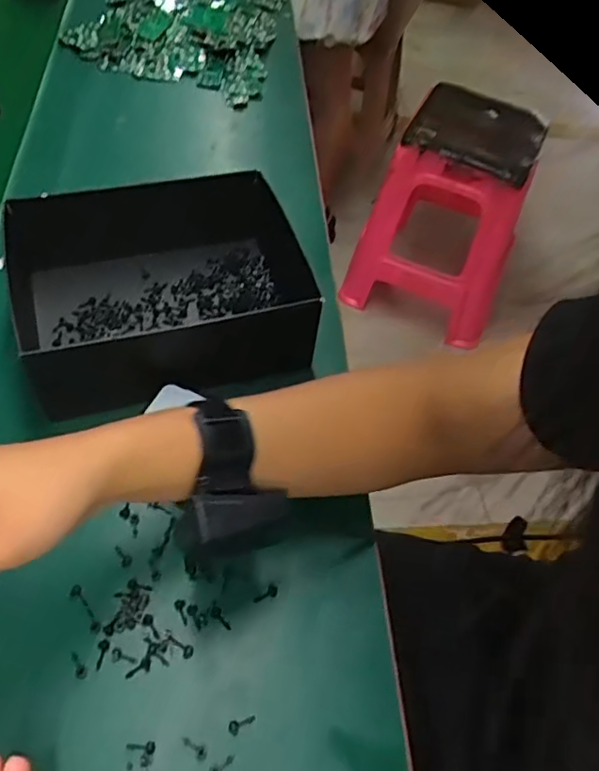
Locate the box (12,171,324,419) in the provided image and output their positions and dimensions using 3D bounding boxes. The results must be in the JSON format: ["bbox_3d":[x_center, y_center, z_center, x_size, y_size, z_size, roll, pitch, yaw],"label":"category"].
[{"bbox_3d":[-0.120,-0.086,0.536,0.235,0.087,0.193,-10,56,-14],"label":"box"}]

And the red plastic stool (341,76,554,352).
[{"bbox_3d":[0.372,-0.430,1.573,0.385,0.544,0.435,19,53,7],"label":"red plastic stool"}]

